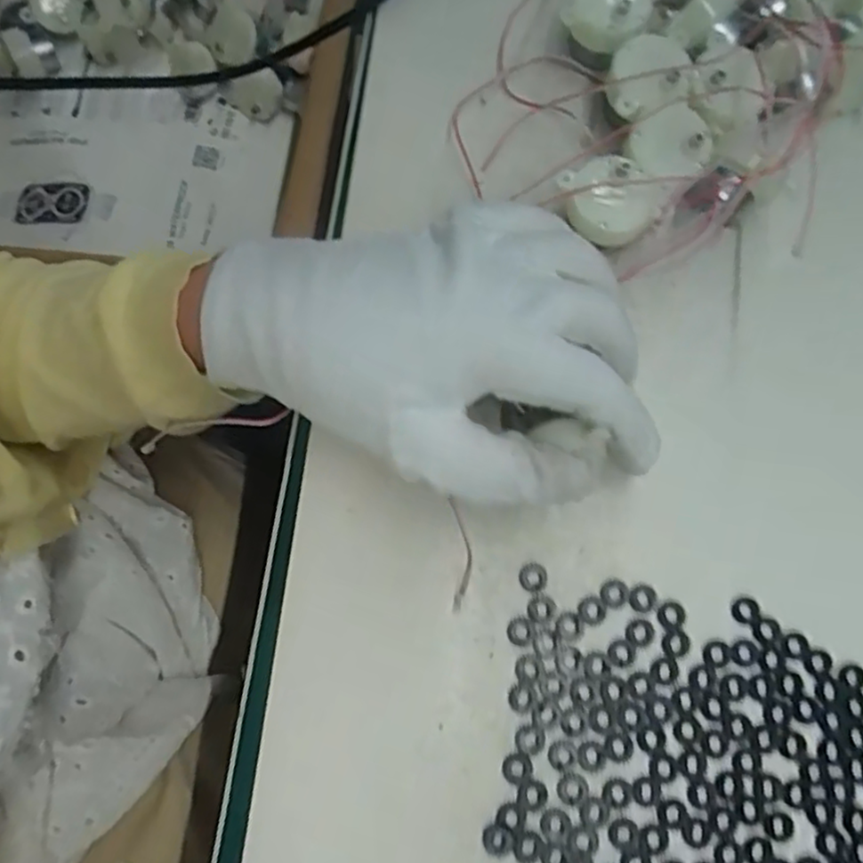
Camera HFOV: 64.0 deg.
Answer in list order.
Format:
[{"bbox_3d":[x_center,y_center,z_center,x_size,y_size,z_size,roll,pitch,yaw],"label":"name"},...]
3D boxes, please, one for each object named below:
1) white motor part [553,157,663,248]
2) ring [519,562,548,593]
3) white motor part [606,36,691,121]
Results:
[{"bbox_3d":[0.067,-0.088,0.263,0.038,0.013,0.029,31,78,4],"label":"white motor part"},{"bbox_3d":[0.038,0.054,0.254,0.010,0.004,0.010,0,78,-2],"label":"ring"},{"bbox_3d":[0.085,-0.139,0.273,0.031,0.013,0.034,26,78,4],"label":"white motor part"}]

